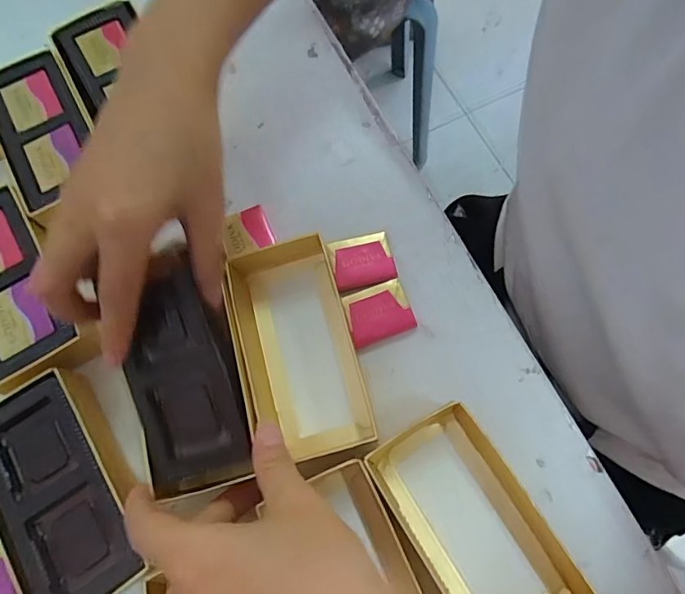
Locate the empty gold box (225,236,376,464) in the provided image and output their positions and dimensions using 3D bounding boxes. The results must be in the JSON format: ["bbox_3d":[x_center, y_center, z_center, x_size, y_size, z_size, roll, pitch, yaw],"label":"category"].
[{"bbox_3d":[-0.024,0.028,0.268,0.060,0.034,0.112,-16,72,-5],"label":"empty gold box"}]

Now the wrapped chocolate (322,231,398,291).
[{"bbox_3d":[0.012,-0.022,0.298,0.038,0.005,0.032,-13,72,-4],"label":"wrapped chocolate"}]

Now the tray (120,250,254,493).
[{"bbox_3d":[-0.079,0.037,0.243,0.052,0.012,0.113,-9,91,-3],"label":"tray"}]

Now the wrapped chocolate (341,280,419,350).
[{"bbox_3d":[0.021,0.009,0.289,0.037,0.007,0.032,-18,72,-6],"label":"wrapped chocolate"}]

